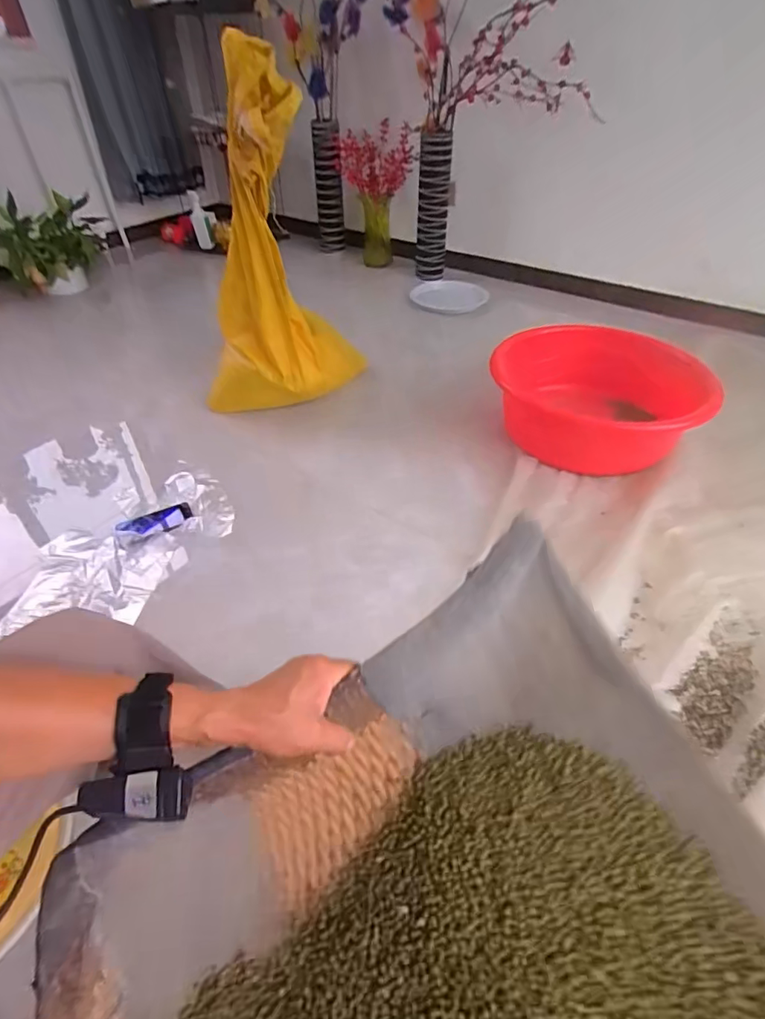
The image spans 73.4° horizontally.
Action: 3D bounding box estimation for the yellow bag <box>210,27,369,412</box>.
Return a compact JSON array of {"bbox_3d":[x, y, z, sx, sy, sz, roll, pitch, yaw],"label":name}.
[{"bbox_3d":[-0.296,-0.609,1.249,0.356,0.773,0.269,17,46,18],"label":"yellow bag"}]

